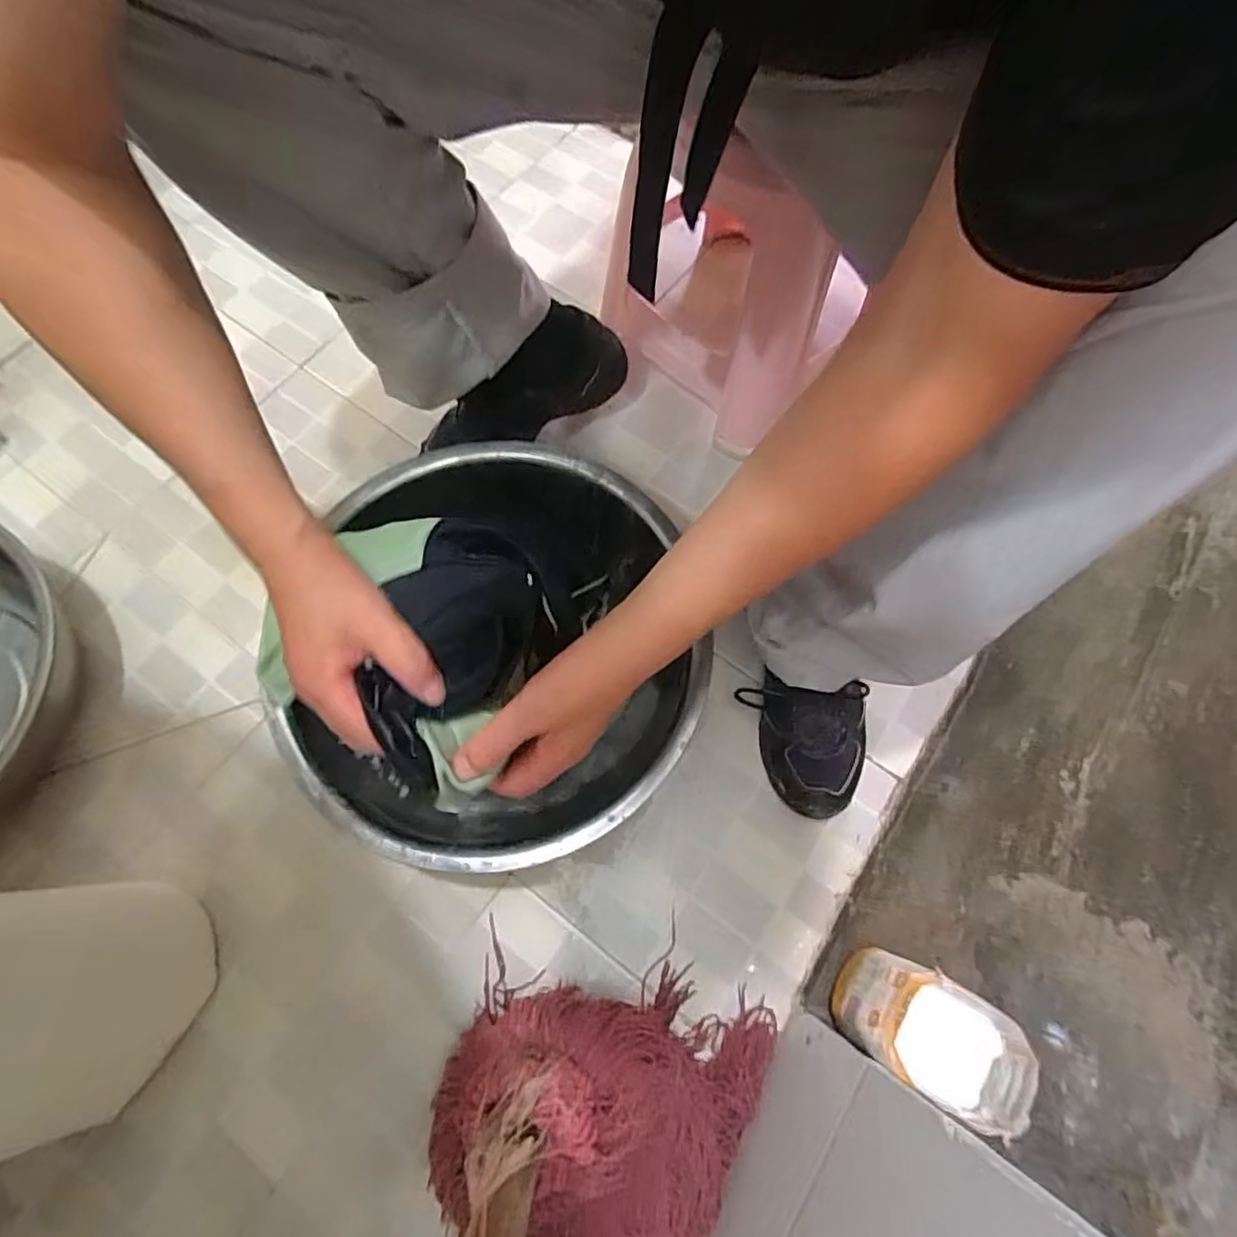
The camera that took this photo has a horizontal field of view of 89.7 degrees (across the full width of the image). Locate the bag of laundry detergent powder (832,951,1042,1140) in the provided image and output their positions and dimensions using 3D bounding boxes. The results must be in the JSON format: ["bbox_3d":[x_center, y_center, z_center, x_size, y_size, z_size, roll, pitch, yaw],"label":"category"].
[{"bbox_3d":[0.242,0.326,0.496,0.109,0.132,0.084,29,72,9],"label":"bag of laundry detergent powder"}]

